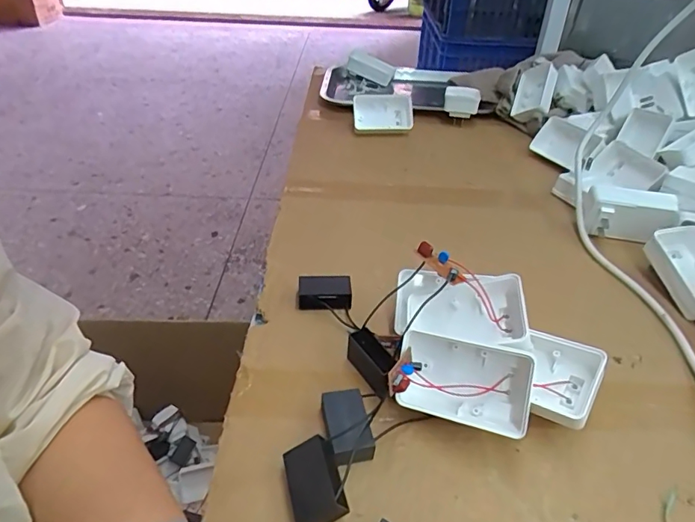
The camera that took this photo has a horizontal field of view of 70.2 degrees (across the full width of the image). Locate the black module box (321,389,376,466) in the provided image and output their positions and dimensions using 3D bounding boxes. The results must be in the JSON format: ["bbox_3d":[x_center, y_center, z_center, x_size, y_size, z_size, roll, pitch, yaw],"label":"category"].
[{"bbox_3d":[-0.001,0.115,0.345,0.030,0.021,0.049,-7,39,-13],"label":"black module box"}]

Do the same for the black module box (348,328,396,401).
[{"bbox_3d":[0.020,0.079,0.388,0.020,0.027,0.049,-19,43,-26],"label":"black module box"}]

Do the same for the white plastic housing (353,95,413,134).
[{"bbox_3d":[0.055,-0.231,0.772,0.089,0.021,0.059,-1,80,0],"label":"white plastic housing"}]

